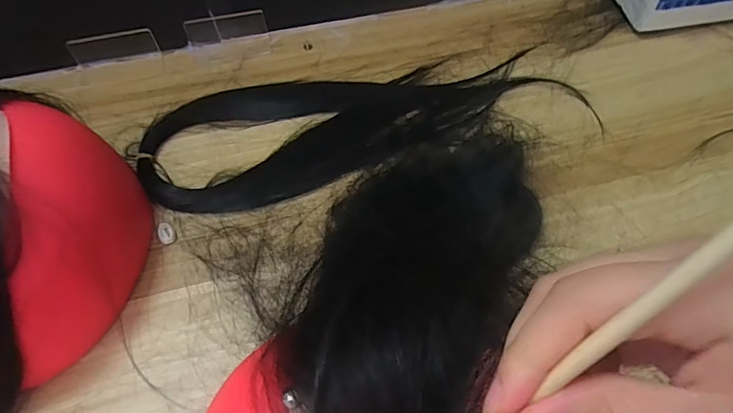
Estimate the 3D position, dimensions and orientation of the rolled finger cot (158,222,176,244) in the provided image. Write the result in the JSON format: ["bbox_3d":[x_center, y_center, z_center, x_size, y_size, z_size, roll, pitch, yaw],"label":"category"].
[{"bbox_3d":[-0.158,0.021,0.367,0.011,0.004,0.020,-28,61,-16],"label":"rolled finger cot"}]

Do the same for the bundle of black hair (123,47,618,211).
[{"bbox_3d":[0.000,-0.082,0.418,0.399,0.021,0.134,-11,58,-5],"label":"bundle of black hair"}]

